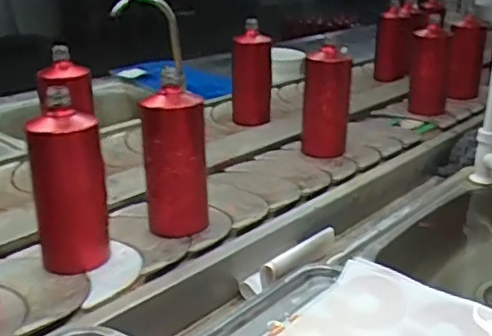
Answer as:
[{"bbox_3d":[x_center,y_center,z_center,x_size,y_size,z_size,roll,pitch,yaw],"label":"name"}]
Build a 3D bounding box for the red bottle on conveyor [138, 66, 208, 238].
[{"bbox_3d":[-0.088,-0.016,0.762,0.075,0.203,0.069,0,21,0],"label":"red bottle on conveyor"}]

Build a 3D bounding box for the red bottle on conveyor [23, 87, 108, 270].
[{"bbox_3d":[-0.206,0.022,0.693,0.064,0.194,0.071,14,26,33],"label":"red bottle on conveyor"}]

